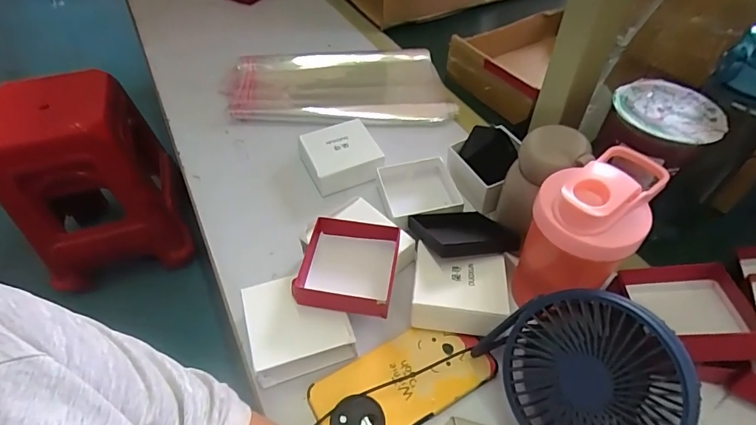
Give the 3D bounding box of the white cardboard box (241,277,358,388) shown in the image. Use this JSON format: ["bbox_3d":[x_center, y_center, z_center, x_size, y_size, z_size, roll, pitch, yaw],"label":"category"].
[{"bbox_3d":[-0.076,0.104,0.409,0.088,0.033,0.084,-15,50,-11],"label":"white cardboard box"}]

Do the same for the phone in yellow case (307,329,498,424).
[{"bbox_3d":[0.022,0.153,0.389,0.158,0.019,0.077,-24,52,-18],"label":"phone in yellow case"}]

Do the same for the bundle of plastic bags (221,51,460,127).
[{"bbox_3d":[-0.069,-0.213,0.702,0.356,0.016,0.195,-2,49,1],"label":"bundle of plastic bags"}]

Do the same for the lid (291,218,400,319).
[{"bbox_3d":[-0.030,0.052,0.419,0.092,0.033,0.087,5,49,7],"label":"lid"}]

